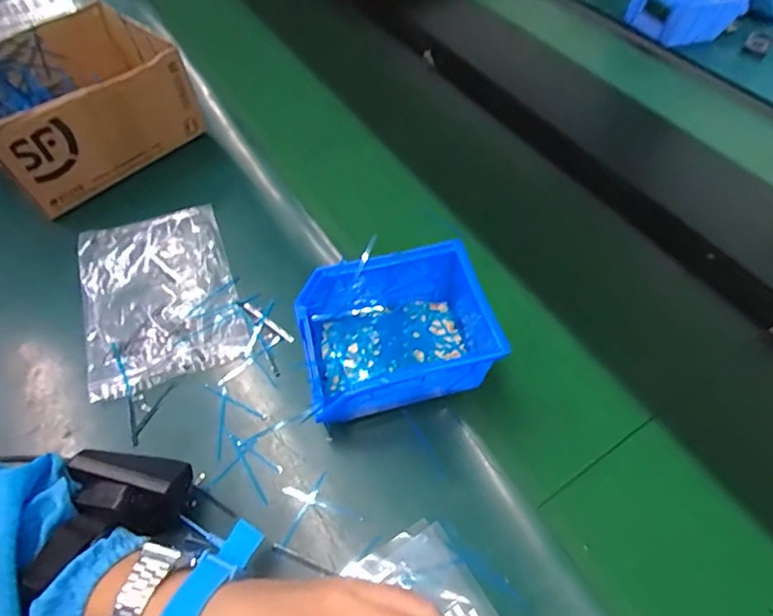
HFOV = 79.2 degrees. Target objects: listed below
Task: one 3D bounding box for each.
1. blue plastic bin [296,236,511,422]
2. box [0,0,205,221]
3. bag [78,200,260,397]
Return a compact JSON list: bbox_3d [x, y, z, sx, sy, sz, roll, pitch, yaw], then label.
[{"bbox_3d":[0.010,0.021,0.367,0.151,0.073,0.107,-14,57,-9],"label":"blue plastic bin"},{"bbox_3d":[-0.334,-0.221,0.510,0.167,0.105,0.202,38,64,22],"label":"box"},{"bbox_3d":[-0.209,-0.016,0.429,0.129,0.013,0.184,-19,59,-15],"label":"bag"}]

